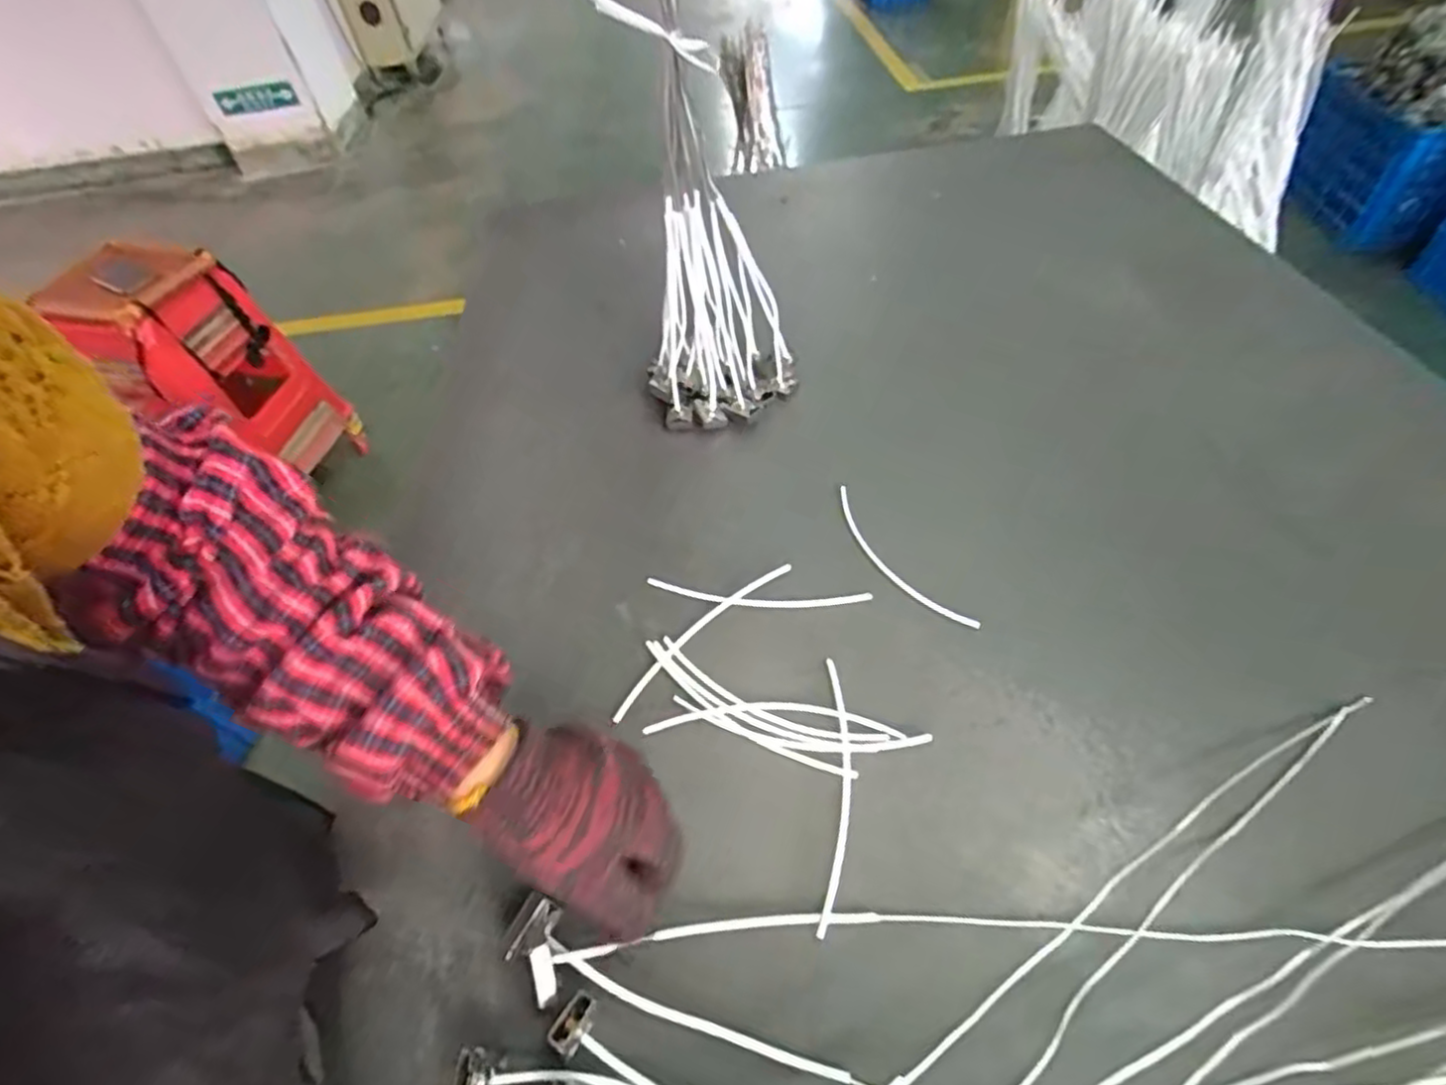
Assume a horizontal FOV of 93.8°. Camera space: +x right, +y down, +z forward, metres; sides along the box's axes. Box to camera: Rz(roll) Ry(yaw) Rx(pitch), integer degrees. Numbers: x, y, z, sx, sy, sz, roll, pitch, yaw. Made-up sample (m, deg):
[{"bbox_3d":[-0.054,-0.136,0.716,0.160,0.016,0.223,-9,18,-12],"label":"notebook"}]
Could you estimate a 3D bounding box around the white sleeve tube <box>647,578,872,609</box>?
[{"bbox_3d":[0.027,0.046,0.559,0.184,0.008,0.020,5,52,7],"label":"white sleeve tube"}]

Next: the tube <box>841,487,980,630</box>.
[{"bbox_3d":[0.143,0.013,0.574,0.030,0.007,0.178,-25,54,-16],"label":"tube"}]

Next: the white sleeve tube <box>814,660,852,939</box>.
[{"bbox_3d":[0.076,0.161,0.453,0.019,0.009,0.183,5,52,7],"label":"white sleeve tube"}]

